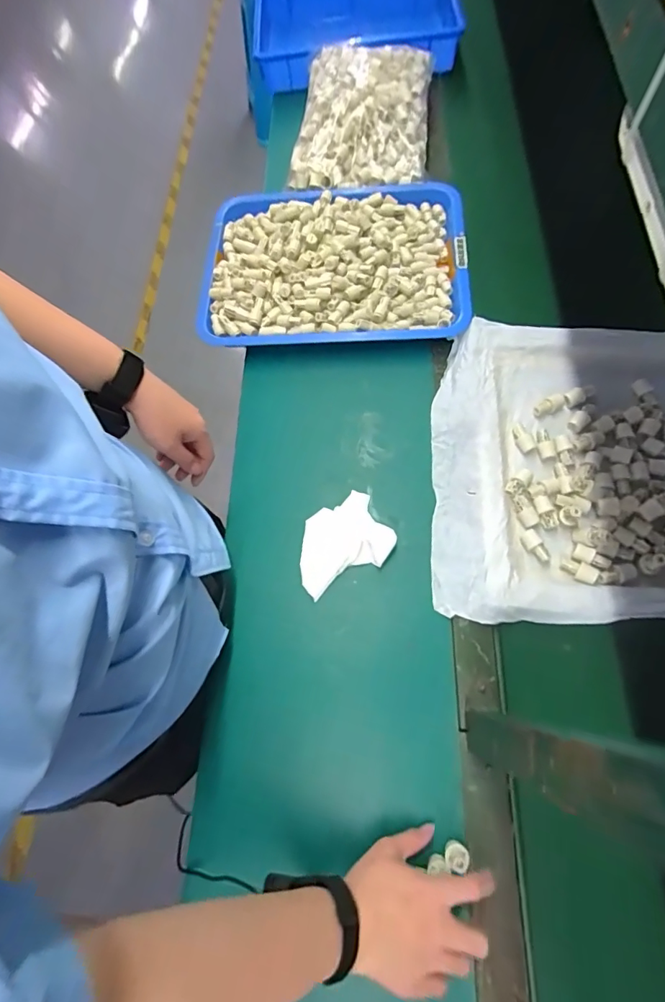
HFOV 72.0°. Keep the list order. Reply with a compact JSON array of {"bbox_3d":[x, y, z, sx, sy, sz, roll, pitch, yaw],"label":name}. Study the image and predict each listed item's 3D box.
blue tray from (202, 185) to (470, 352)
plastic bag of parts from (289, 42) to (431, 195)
[{"bbox_3d":[0.000,-0.407,0.779,0.439,0.038,0.340,2,69,3],"label":"blue tray"},{"bbox_3d":[0.056,-0.722,0.849,0.241,0.073,0.311,5,69,6],"label":"plastic bag of parts"}]

